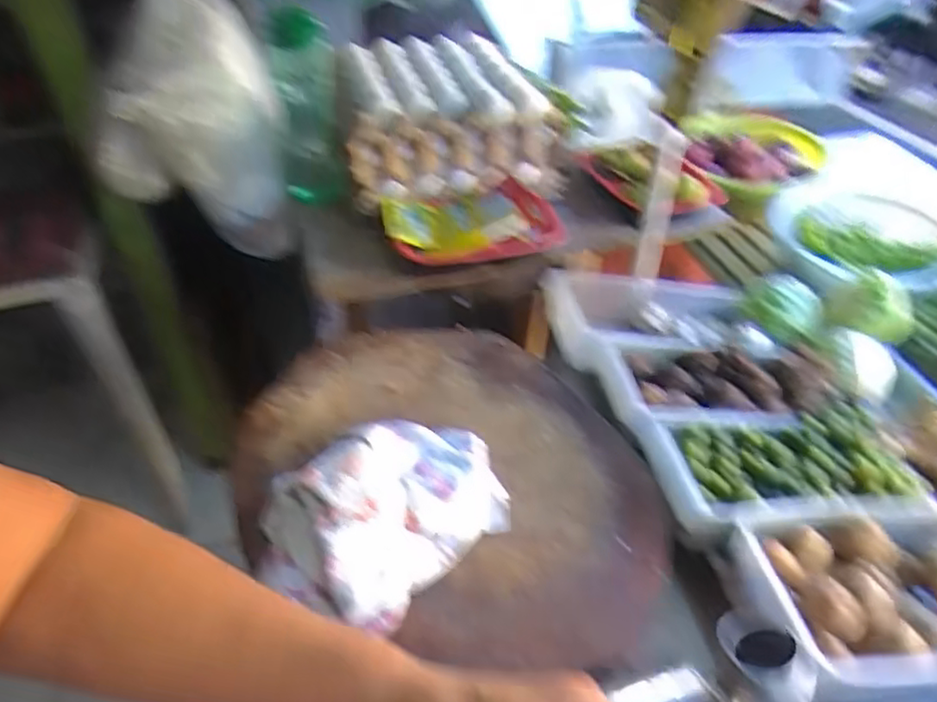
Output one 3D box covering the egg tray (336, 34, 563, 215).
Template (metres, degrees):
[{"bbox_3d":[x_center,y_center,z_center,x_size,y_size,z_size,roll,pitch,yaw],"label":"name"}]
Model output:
[{"bbox_3d":[-0.034,-0.345,1.012,0.309,0.127,0.283,-4,43,-3],"label":"egg tray"}]

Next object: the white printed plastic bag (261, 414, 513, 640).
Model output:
[{"bbox_3d":[-0.078,0.139,0.654,0.171,0.061,0.220,32,52,31],"label":"white printed plastic bag"}]

